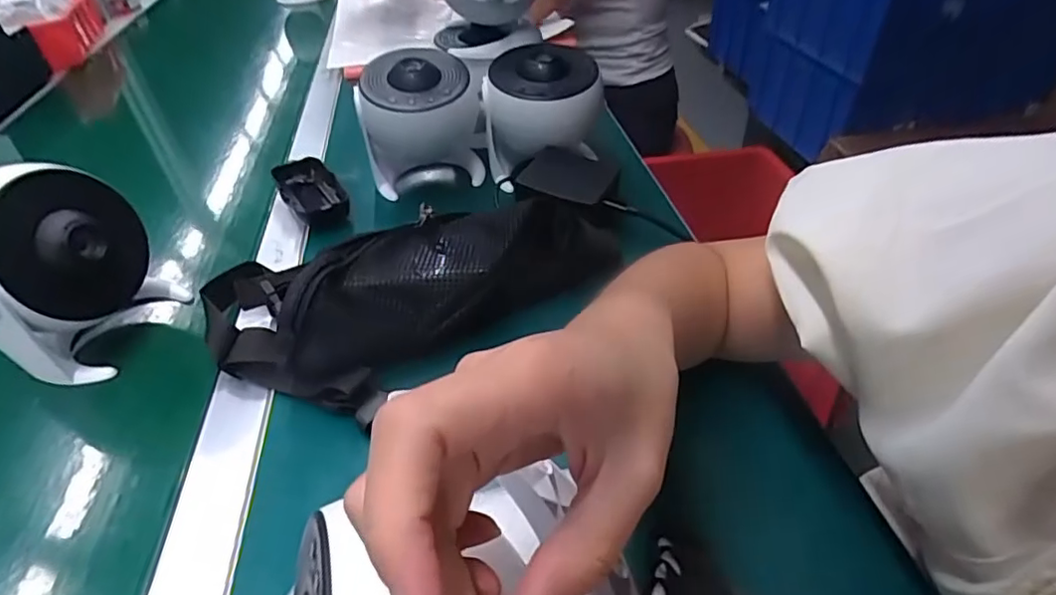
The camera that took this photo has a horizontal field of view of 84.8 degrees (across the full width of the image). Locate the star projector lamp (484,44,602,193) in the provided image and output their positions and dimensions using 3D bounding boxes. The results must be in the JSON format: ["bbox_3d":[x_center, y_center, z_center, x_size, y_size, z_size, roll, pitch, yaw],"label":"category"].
[{"bbox_3d":[0.014,-0.182,0.588,0.114,0.116,0.101,-3,41,-2],"label":"star projector lamp"}]

